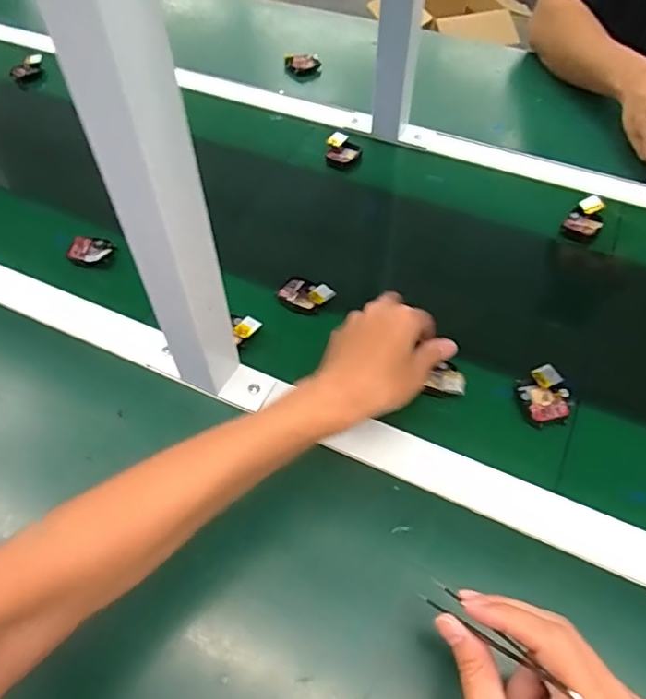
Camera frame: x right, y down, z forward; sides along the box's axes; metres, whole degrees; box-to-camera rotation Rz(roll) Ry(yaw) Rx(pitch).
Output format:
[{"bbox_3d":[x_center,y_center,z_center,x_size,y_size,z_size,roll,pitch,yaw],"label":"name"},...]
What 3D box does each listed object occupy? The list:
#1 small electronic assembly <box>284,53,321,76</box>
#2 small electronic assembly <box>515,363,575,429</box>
[{"bbox_3d":[-0.031,-0.442,0.839,0.053,0.020,0.030,-3,51,-1],"label":"small electronic assembly"},{"bbox_3d":[0.194,0.041,0.478,0.040,0.014,0.052,-8,51,-5],"label":"small electronic assembly"}]

